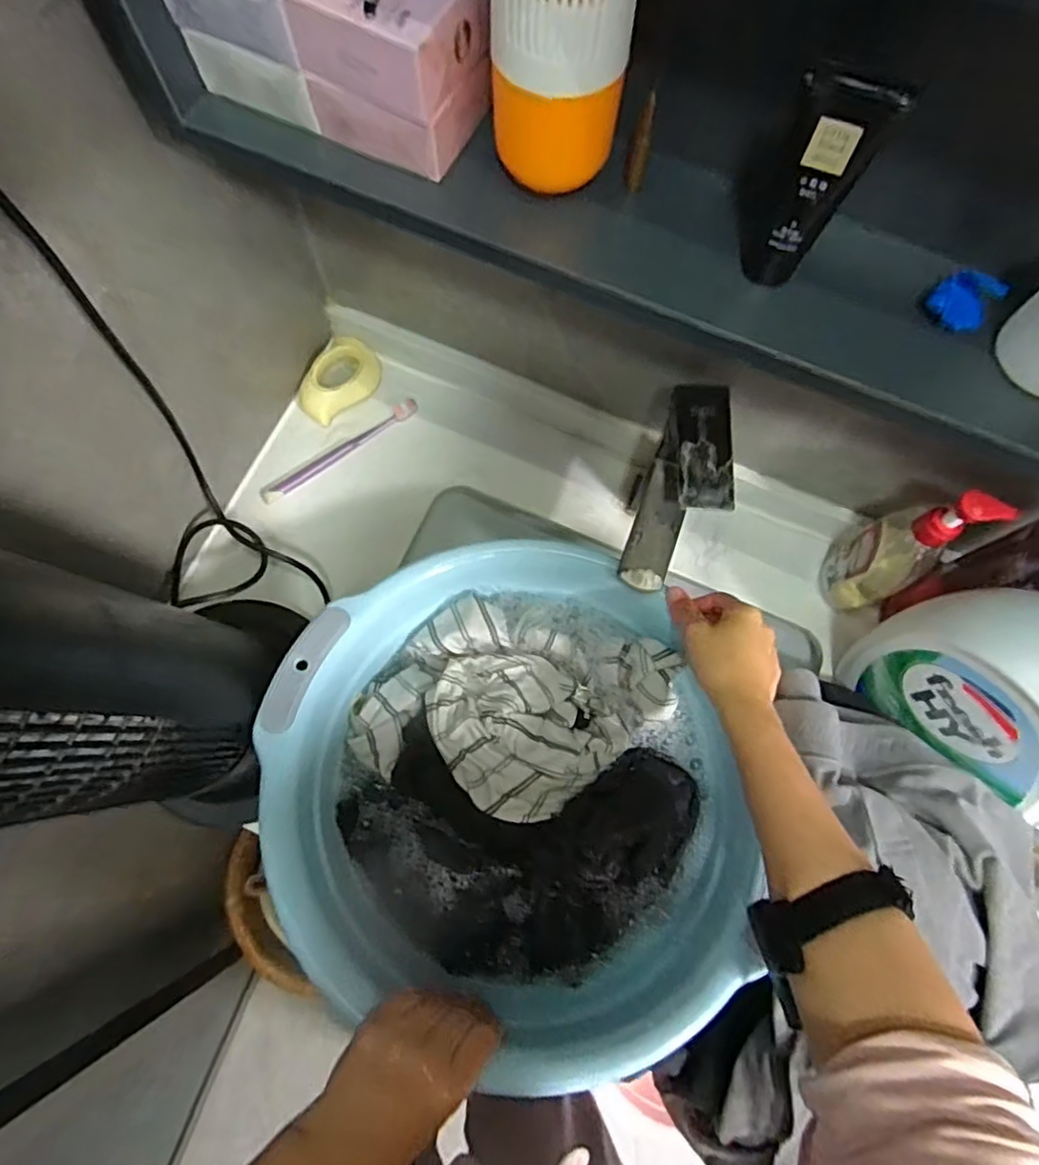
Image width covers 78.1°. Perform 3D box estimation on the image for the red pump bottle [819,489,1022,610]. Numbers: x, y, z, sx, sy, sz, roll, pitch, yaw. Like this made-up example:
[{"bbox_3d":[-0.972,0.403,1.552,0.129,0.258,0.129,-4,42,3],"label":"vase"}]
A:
[{"bbox_3d":[0.330,-0.031,0.559,0.052,0.205,0.070,-31,76,-10],"label":"red pump bottle"}]

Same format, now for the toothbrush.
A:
[{"bbox_3d":[-0.193,-0.143,0.696,0.193,0.016,0.020,-34,77,-11],"label":"toothbrush"}]

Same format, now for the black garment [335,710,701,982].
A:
[{"bbox_3d":[-0.004,0.219,0.518,0.277,0.037,0.177,8,73,1],"label":"black garment"}]

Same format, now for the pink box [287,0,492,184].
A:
[{"bbox_3d":[-0.063,-0.279,0.340,0.082,0.071,0.069,28,74,7],"label":"pink box"}]

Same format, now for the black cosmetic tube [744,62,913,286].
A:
[{"bbox_3d":[0.138,-0.189,0.308,0.038,0.104,0.022,42,76,10],"label":"black cosmetic tube"}]

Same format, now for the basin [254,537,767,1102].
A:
[{"bbox_3d":[0.002,0.156,0.510,0.349,0.110,0.369,-19,75,-7],"label":"basin"}]

